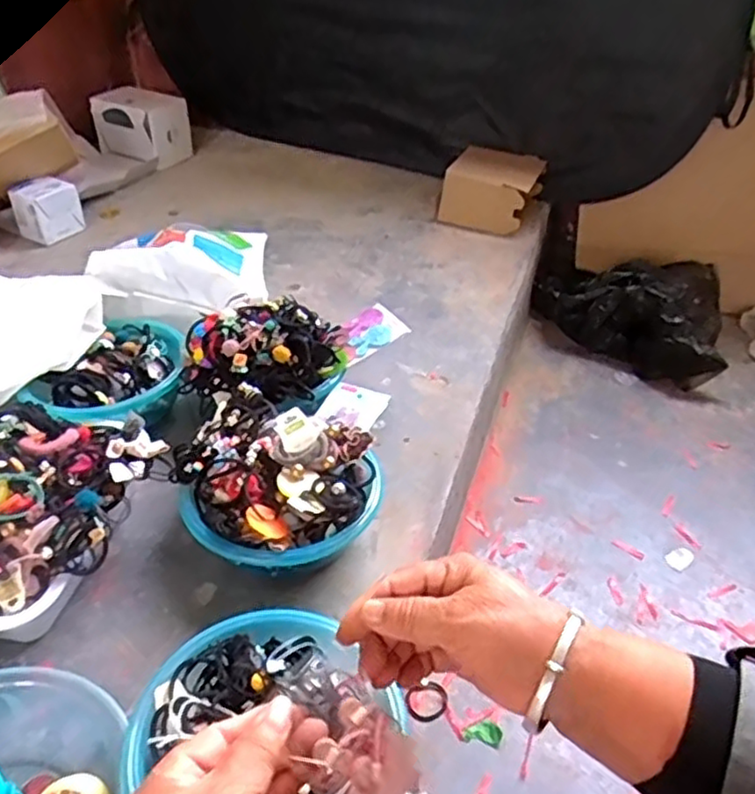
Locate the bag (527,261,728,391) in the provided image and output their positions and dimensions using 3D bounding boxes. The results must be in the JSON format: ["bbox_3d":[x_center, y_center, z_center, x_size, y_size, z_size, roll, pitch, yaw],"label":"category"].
[{"bbox_3d":[0.562,-0.199,1.489,0.427,0.160,0.218,32,48,32],"label":"bag"}]

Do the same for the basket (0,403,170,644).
[{"bbox_3d":[-0.386,0.125,0.741,0.235,0.140,0.301,25,44,26],"label":"basket"}]

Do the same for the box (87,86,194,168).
[{"bbox_3d":[-0.593,-0.705,1.757,0.196,0.148,0.143,23,43,24],"label":"box"}]

